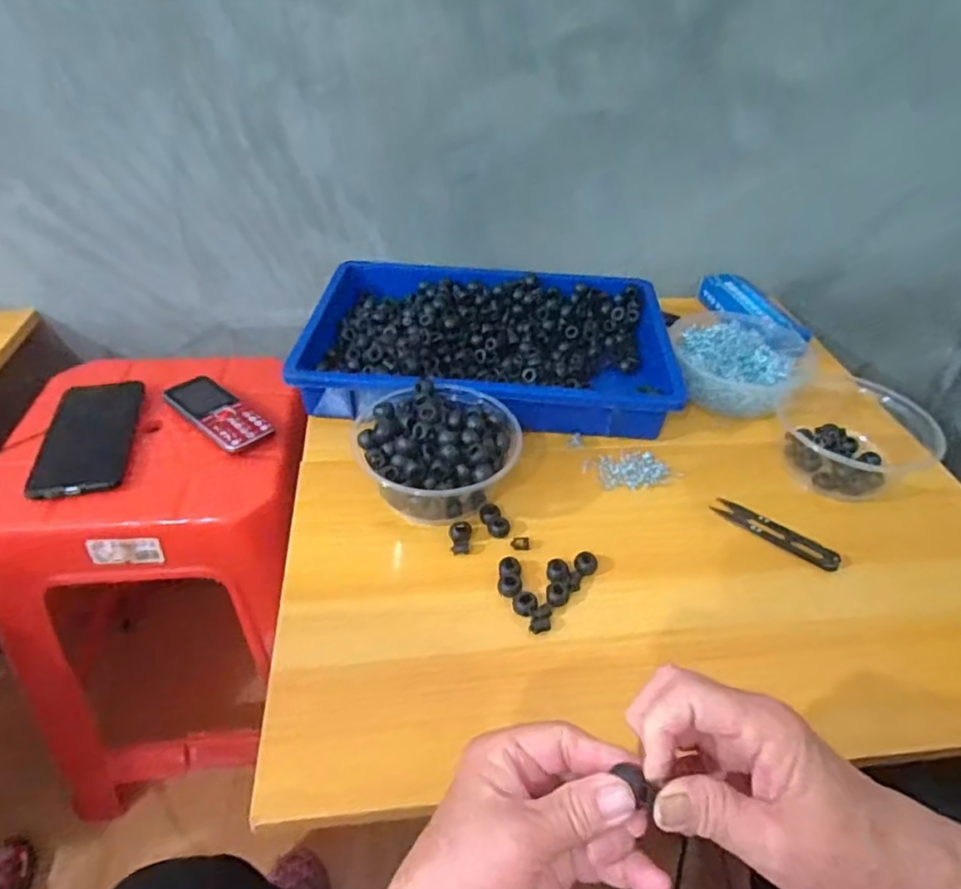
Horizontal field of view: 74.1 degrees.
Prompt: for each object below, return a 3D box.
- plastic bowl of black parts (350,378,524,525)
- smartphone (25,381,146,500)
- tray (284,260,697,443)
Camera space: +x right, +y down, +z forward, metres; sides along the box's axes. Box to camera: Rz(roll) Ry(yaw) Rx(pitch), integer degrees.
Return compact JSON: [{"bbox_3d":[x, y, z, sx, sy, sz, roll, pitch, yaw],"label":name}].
[{"bbox_3d":[-0.036,0.008,0.527,0.129,0.067,0.114,-6,41,-12],"label":"plastic bowl of black parts"},{"bbox_3d":[-0.374,-0.008,0.613,0.077,0.011,0.160,-8,41,-13],"label":"smartphone"},{"bbox_3d":[0.007,-0.103,0.668,0.367,0.059,0.250,2,40,-2],"label":"tray"}]

